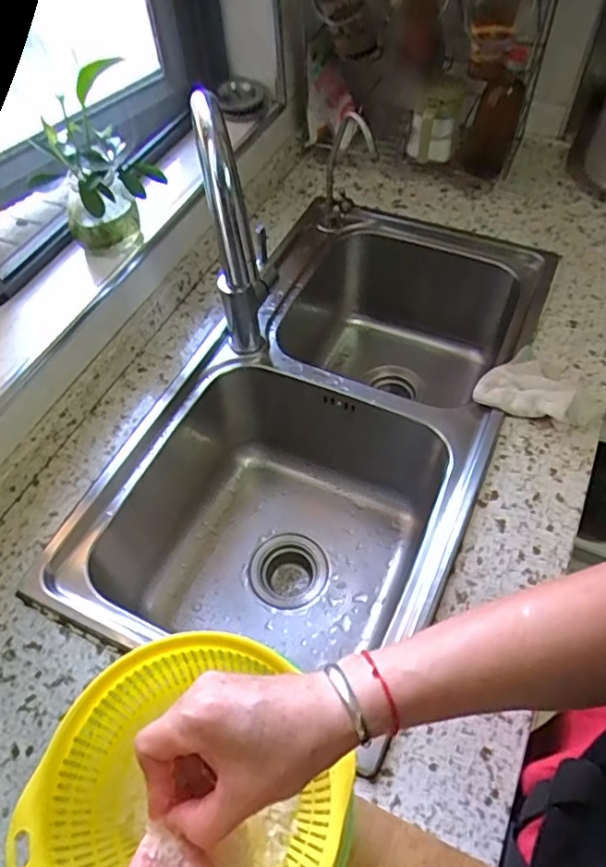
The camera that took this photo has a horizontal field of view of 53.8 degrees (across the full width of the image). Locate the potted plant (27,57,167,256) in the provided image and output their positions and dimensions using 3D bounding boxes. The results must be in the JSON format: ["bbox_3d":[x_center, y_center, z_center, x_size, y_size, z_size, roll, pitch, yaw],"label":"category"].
[{"bbox_3d":[-0.236,-0.301,0.697,0.135,0.184,0.119,-18,56,-10],"label":"potted plant"}]

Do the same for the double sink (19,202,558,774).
[{"bbox_3d":[0.039,0.011,0.843,0.403,0.240,0.738,20,58,16],"label":"double sink"}]

